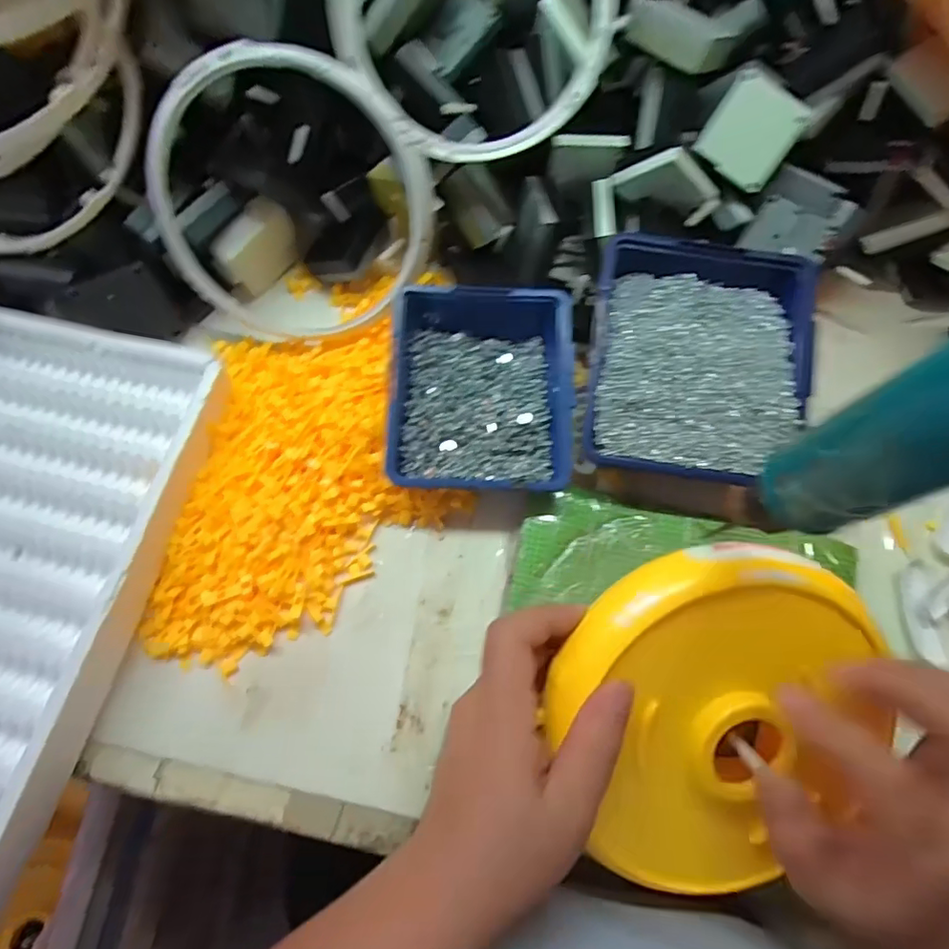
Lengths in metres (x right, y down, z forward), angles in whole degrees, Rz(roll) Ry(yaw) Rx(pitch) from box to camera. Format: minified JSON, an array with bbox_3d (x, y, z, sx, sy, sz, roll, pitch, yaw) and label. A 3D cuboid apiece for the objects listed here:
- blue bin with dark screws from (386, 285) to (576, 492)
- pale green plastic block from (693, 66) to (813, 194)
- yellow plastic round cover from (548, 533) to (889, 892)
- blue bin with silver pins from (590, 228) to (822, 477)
[{"bbox_3d":[0.005,-0.060,0.383,0.119,0.042,0.143,2,72,-1],"label":"blue bin with dark screws"},{"bbox_3d":[0.194,-0.239,0.388,0.058,0.004,0.061,31,115,-2],"label":"pale green plastic block"},{"bbox_3d":[0.121,0.115,0.276,0.157,0.040,0.157,-1,97,-5],"label":"yellow plastic round cover"},{"bbox_3d":[0.151,-0.076,0.388,0.141,0.047,0.166,8,72,1],"label":"blue bin with silver pins"}]

